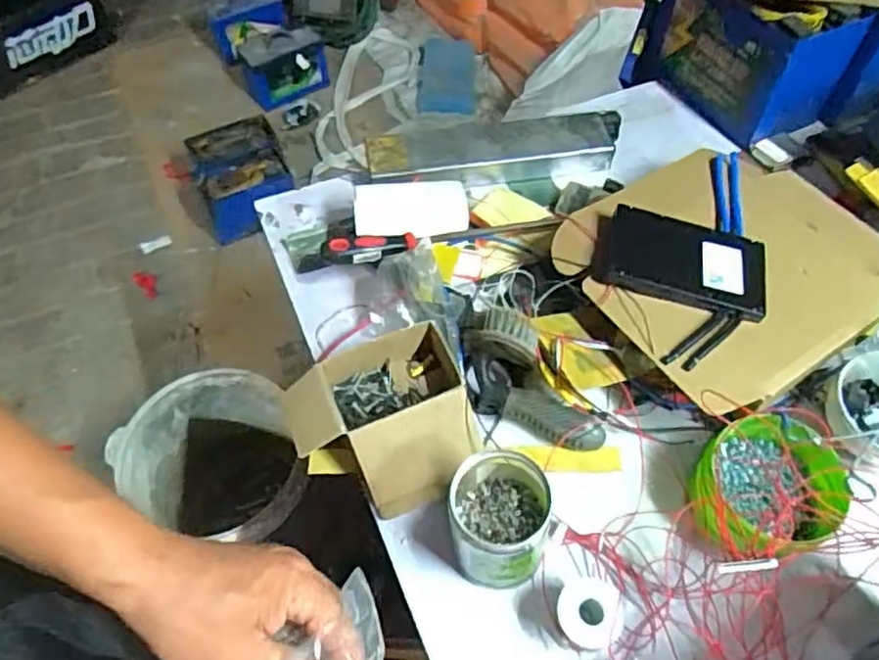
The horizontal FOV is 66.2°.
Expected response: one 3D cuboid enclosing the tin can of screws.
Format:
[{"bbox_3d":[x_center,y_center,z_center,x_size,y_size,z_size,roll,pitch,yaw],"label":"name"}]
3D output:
[{"bbox_3d":[0.051,0.167,0.588,0.072,0.121,0.092,-4,57,-2],"label":"tin can of screws"}]

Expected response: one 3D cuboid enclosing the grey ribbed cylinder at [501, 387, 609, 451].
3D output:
[{"bbox_3d":[0.116,0.091,0.675,0.098,0.031,0.040,26,61,16],"label":"grey ribbed cylinder"}]

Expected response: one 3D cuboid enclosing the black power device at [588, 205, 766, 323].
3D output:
[{"bbox_3d":[0.250,-0.070,0.700,0.172,0.022,0.106,13,59,9],"label":"black power device"}]

